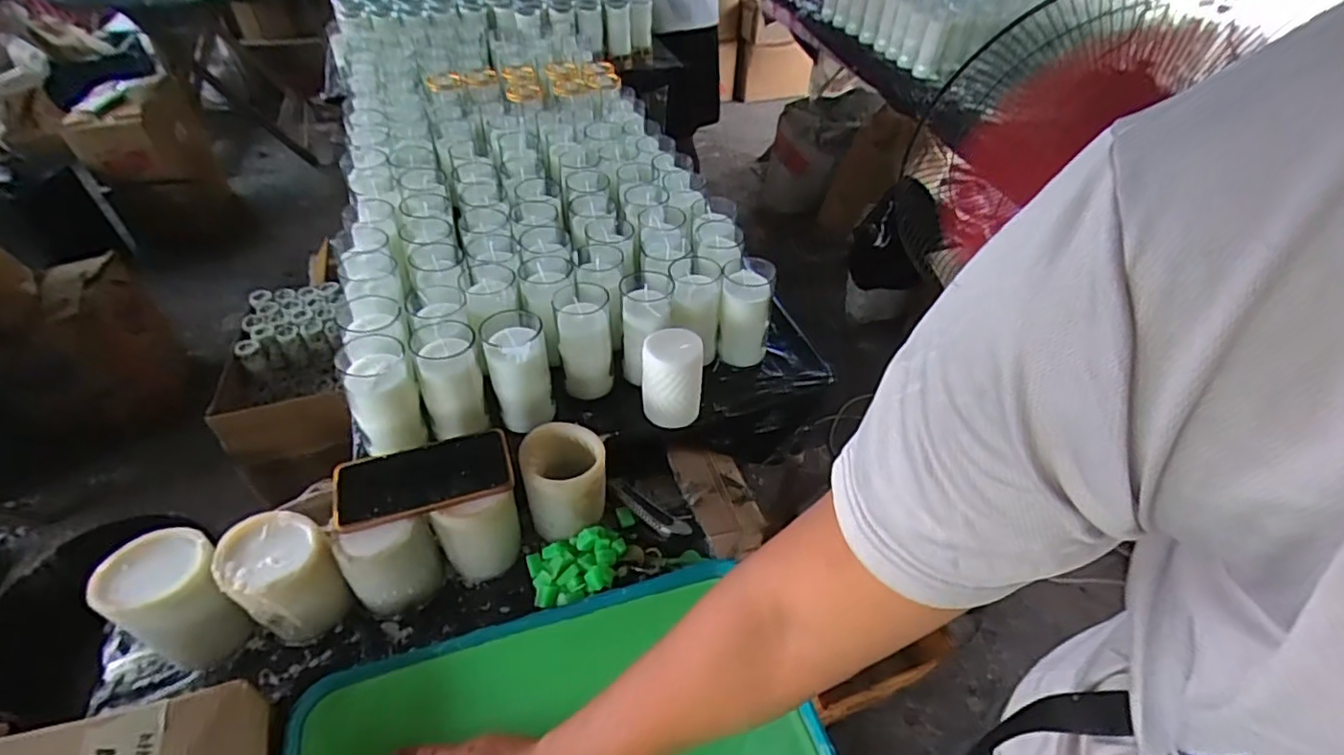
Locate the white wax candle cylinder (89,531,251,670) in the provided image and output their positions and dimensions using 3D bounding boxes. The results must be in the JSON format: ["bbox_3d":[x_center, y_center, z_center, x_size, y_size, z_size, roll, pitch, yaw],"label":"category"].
[{"bbox_3d":[-0.441,0.201,0.561,0.084,0.104,0.079,2,44,-2],"label":"white wax candle cylinder"}]

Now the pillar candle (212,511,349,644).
[{"bbox_3d":[-0.360,0.190,0.583,0.072,0.114,0.080,36,52,28],"label":"pillar candle"}]

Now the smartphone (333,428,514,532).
[{"bbox_3d":[-0.239,0.096,0.604,0.158,0.015,0.074,-13,47,-17],"label":"smartphone"}]

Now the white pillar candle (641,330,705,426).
[{"bbox_3d":[0.000,0.000,0.739,0.071,0.098,0.071,-1,45,-5],"label":"white pillar candle"}]

